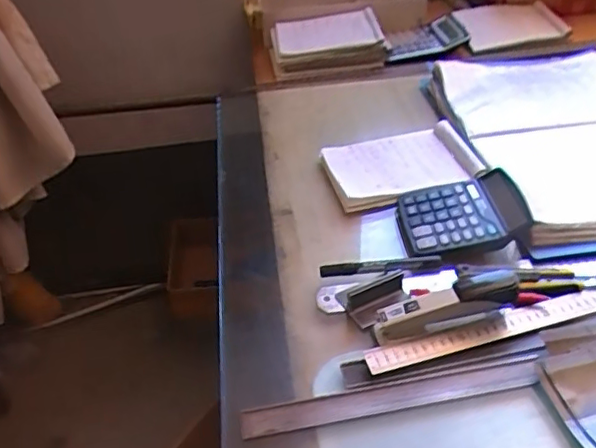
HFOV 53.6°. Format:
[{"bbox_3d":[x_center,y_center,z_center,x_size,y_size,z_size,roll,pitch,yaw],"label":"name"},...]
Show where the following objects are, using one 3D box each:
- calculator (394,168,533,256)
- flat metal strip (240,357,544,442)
[{"bbox_3d":[0.206,-0.017,0.749,0.156,0.038,0.135,-4,39,-4],"label":"calculator"},{"bbox_3d":[0.091,0.166,0.566,0.289,0.008,0.030,-9,45,-7],"label":"flat metal strip"}]

